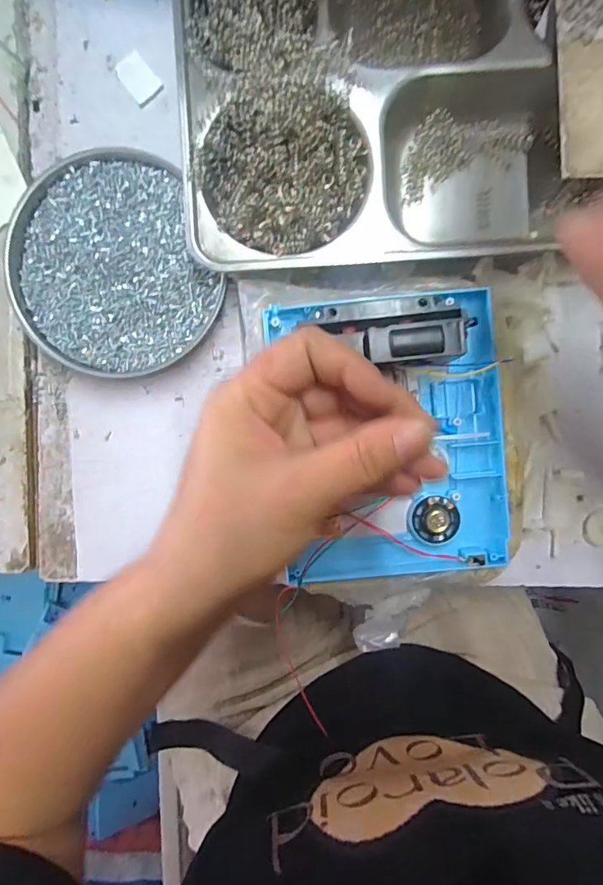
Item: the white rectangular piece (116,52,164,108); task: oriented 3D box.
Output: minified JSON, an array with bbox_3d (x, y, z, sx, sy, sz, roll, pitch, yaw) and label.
[{"bbox_3d":[-0.107,-0.238,0.303,0.020,0.004,0.030,-40,92,4],"label":"white rectangular piece"}]

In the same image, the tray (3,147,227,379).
[{"bbox_3d":[-0.121,-0.110,0.296,0.122,0.014,0.132,0,94,2],"label":"tray"}]

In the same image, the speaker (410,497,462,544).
[{"bbox_3d":[0.081,0.047,0.276,0.028,0.010,0.028,-2,94,2],"label":"speaker"}]

